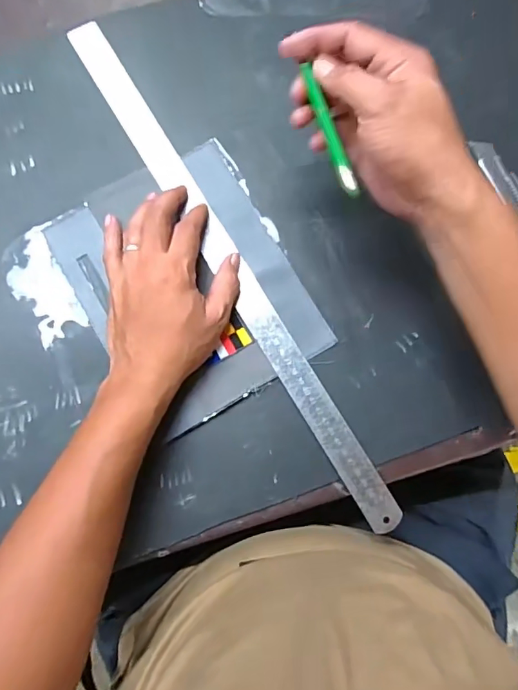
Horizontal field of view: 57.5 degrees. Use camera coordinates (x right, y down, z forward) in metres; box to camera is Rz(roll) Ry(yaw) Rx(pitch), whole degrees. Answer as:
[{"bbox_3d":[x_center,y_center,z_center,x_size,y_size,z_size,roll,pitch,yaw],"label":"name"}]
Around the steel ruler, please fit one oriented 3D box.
[{"bbox_3d":[-0.029,-0.073,0.419,0.030,0.005,0.523,-31,84,-6],"label":"steel ruler"}]

